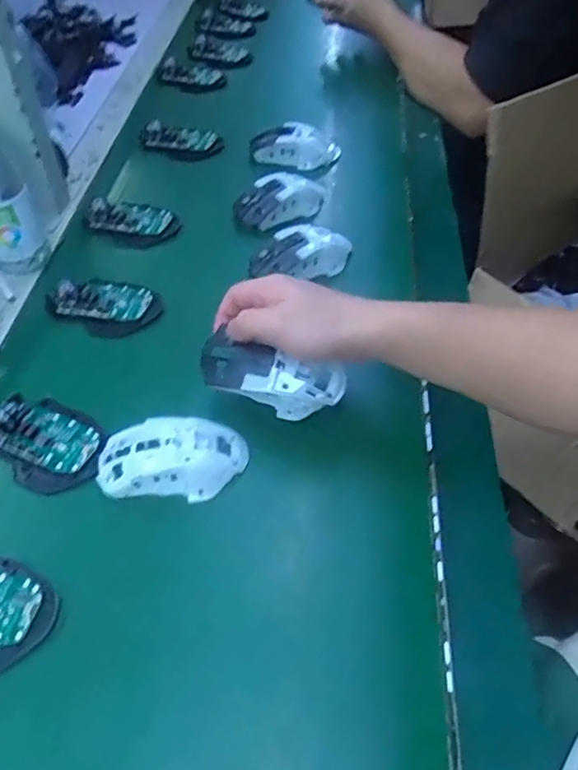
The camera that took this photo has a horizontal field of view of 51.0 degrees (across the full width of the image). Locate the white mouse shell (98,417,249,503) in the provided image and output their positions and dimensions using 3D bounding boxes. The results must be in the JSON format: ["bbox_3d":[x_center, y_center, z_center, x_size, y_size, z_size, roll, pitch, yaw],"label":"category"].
[{"bbox_3d":[-0.092,0.056,0.478,0.113,0.031,0.059,0,49,1],"label":"white mouse shell"}]

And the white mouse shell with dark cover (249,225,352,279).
[{"bbox_3d":[0.012,-0.143,0.648,0.111,0.036,0.057,-12,50,-10],"label":"white mouse shell with dark cover"}]

